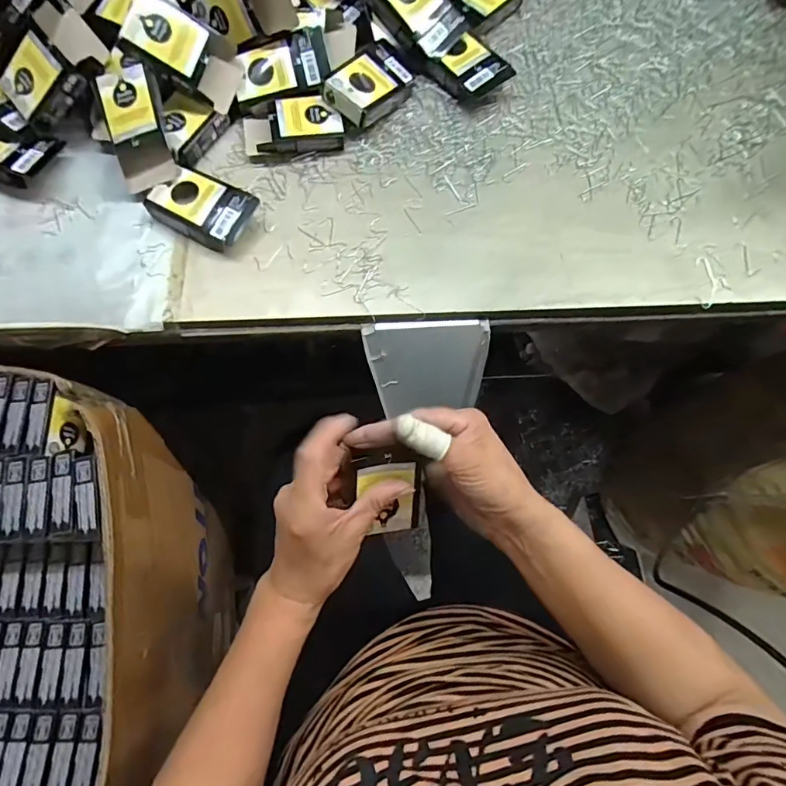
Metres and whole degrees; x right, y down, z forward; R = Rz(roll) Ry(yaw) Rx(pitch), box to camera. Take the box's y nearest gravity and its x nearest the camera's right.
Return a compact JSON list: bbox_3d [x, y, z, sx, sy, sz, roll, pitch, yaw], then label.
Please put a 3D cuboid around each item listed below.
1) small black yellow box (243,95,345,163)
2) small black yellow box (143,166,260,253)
[{"bbox_3d":[-0.099,-0.262,0.466,0.097,0.027,0.048,-8,74,-3],"label":"small black yellow box"},{"bbox_3d":[-0.178,-0.174,0.445,0.091,0.022,0.058,27,76,7],"label":"small black yellow box"}]

